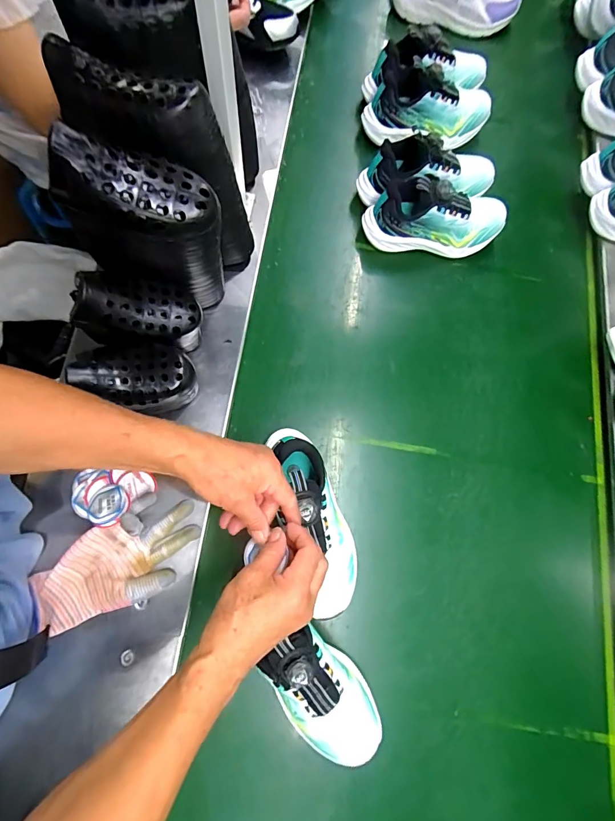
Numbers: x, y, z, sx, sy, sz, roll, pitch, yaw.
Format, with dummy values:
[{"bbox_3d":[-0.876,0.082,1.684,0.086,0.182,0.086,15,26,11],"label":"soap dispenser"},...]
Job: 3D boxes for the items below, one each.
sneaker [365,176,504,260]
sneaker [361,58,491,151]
[{"bbox_3d":[0.205,-0.310,0.618,0.217,0.100,0.076,2,76,-1],"label":"sneaker"},{"bbox_3d":[0.210,-0.523,0.670,0.218,0.093,0.082,-7,76,-4],"label":"sneaker"}]

